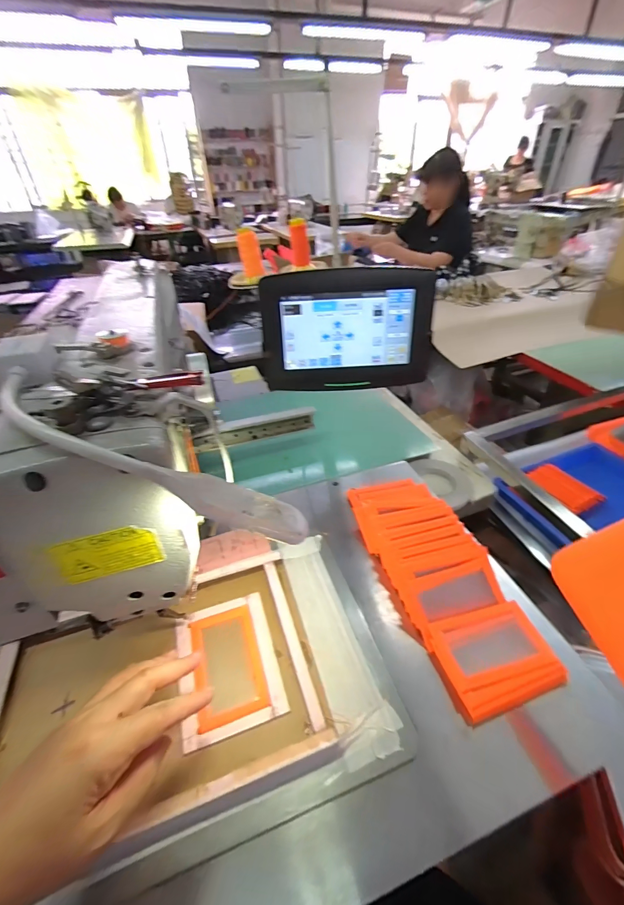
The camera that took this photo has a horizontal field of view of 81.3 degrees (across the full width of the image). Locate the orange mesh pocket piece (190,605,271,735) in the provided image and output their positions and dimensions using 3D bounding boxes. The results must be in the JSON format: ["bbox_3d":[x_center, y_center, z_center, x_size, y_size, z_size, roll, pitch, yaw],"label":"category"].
[{"bbox_3d":[-0.083,0.204,0.358,0.062,0.009,0.101,-15,38,-14],"label":"orange mesh pocket piece"}]

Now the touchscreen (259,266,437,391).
[{"bbox_3d":[0.044,-0.144,0.444,0.203,0.138,0.028,-5,38,-4],"label":"touchscreen"}]

